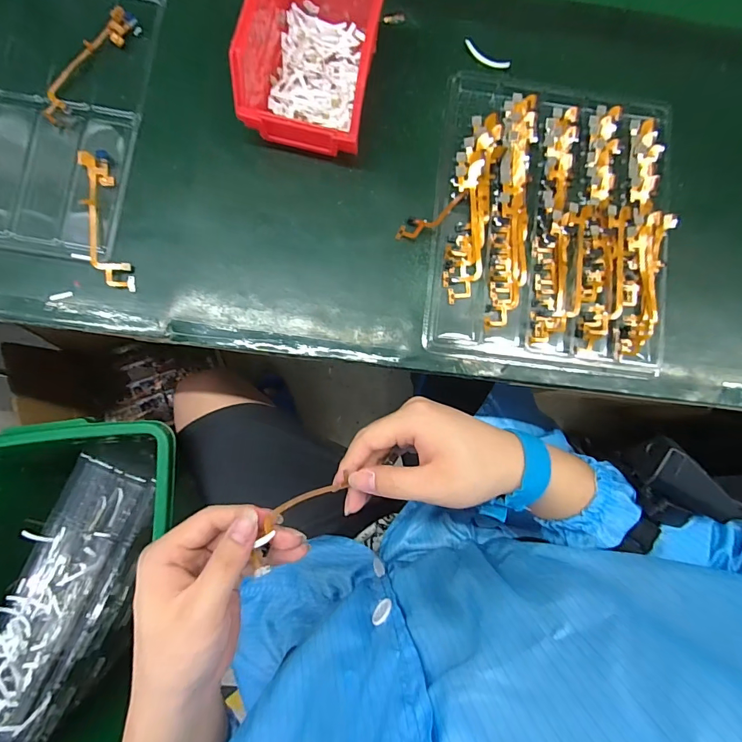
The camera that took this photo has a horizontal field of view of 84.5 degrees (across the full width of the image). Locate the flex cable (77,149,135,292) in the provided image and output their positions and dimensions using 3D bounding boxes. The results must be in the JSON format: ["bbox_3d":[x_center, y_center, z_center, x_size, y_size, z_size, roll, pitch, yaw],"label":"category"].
[{"bbox_3d":[-0.233,-0.132,0.356,0.027,0.010,0.130,-13,84,-6],"label":"flex cable"}]

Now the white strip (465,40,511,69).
[{"bbox_3d":[0.111,-0.305,0.396,0.048,0.006,0.008,29,81,0],"label":"white strip"}]

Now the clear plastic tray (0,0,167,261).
[{"bbox_3d":[-0.321,-0.252,0.366,0.222,0.008,0.284,8,82,-3],"label":"clear plastic tray"}]

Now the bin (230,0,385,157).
[{"bbox_3d":[-0.050,-0.272,0.355,0.101,0.076,0.142,13,82,-3],"label":"bin"}]

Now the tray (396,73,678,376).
[{"bbox_3d":[0.168,-0.144,0.384,0.223,0.016,0.271,6,82,-4],"label":"tray"}]

